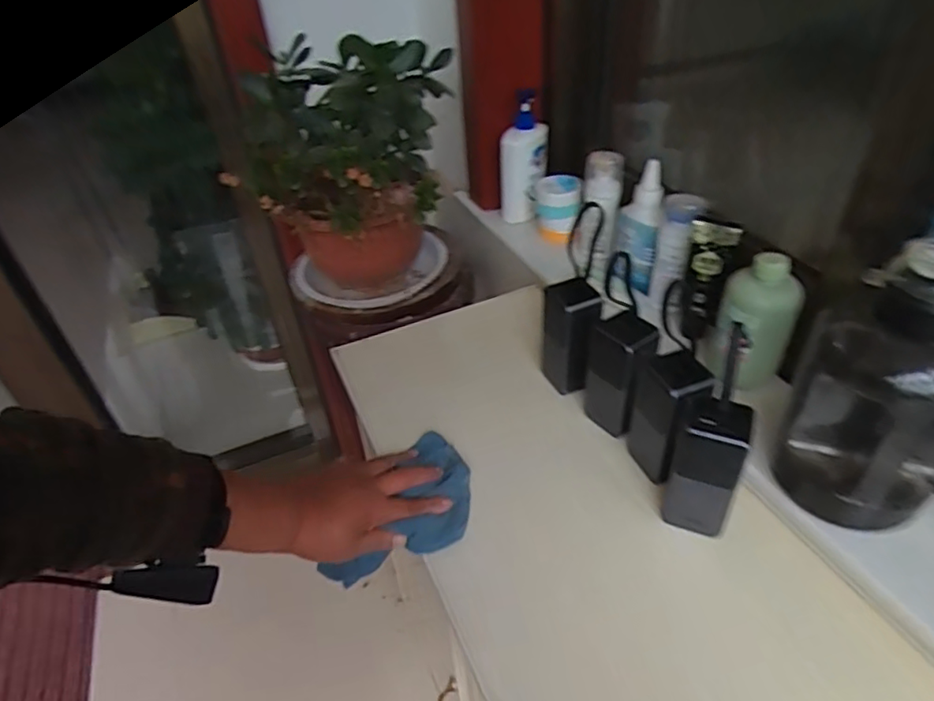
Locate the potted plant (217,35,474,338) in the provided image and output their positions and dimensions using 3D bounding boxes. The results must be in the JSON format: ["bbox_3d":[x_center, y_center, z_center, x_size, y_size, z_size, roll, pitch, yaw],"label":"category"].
[{"bbox_3d":[-0.165,-0.214,0.862,0.286,0.369,0.245,4,40,10],"label":"potted plant"}]

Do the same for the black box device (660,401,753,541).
[{"bbox_3d":[0.206,0.103,0.526,0.062,0.133,0.049,12,42,19],"label":"black box device"}]

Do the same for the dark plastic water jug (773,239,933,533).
[{"bbox_3d":[0.323,0.031,0.469,0.099,0.222,0.117,-8,40,-4],"label":"dark plastic water jug"}]

